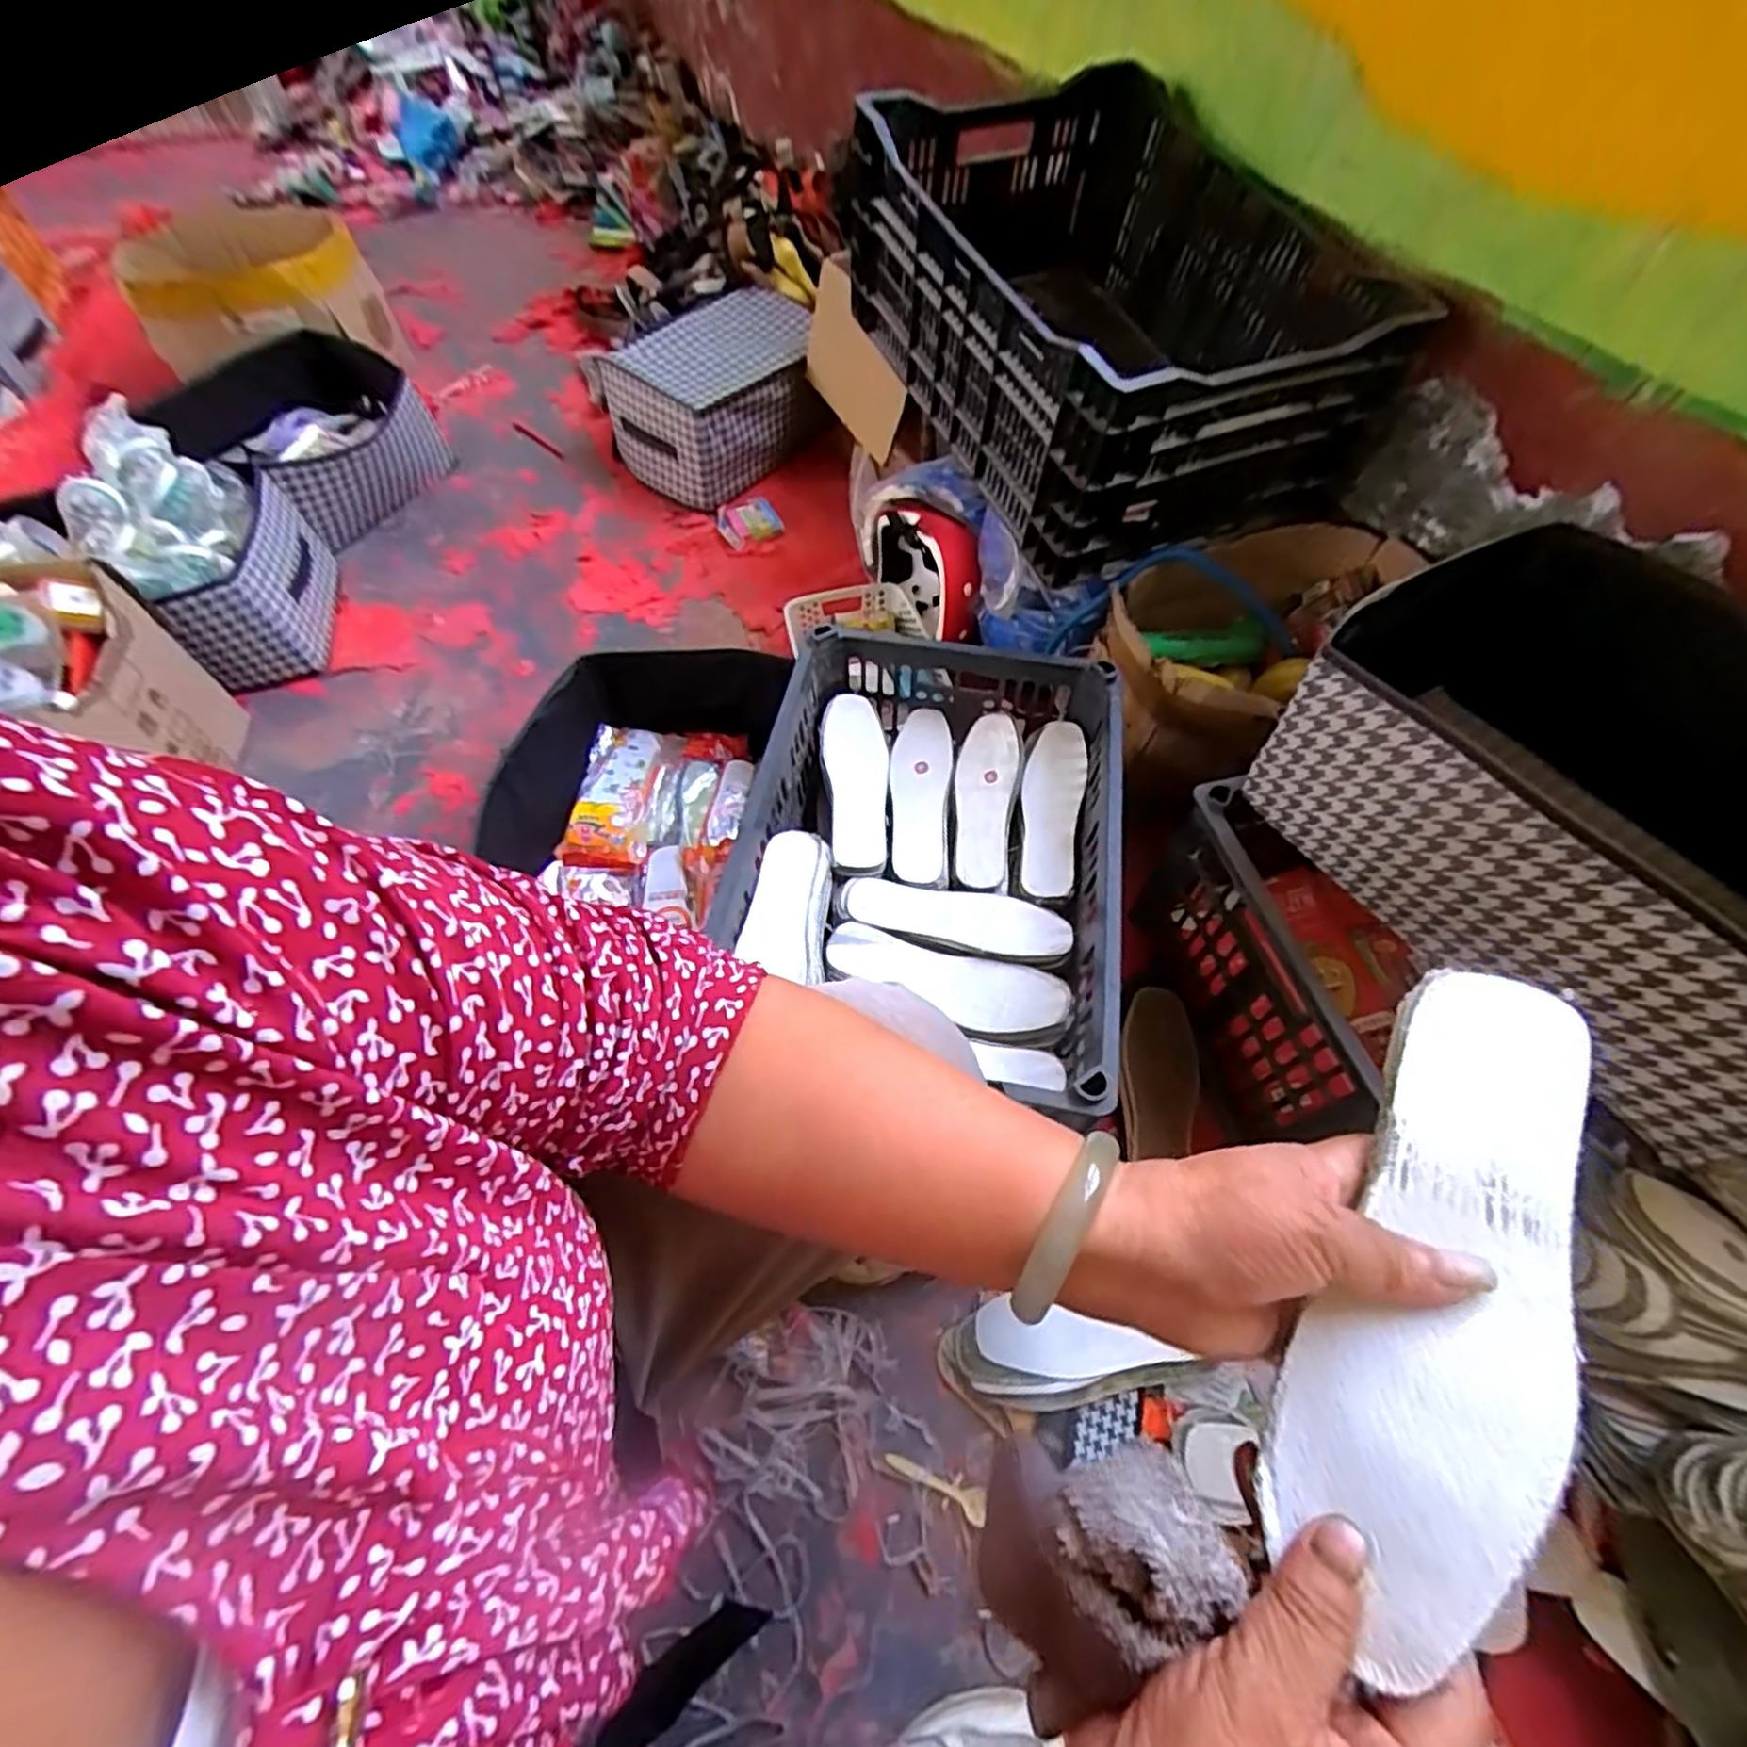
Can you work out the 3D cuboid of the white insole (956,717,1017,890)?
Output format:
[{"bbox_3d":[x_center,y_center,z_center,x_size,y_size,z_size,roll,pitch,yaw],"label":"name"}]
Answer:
[{"bbox_3d":[0.119,-0.083,0.809,0.062,0.012,0.213,8,62,8],"label":"white insole"}]

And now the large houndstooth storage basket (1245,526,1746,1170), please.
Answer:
[{"bbox_3d":[0.570,-0.052,0.579,0.329,0.182,0.452,-28,63,-11],"label":"large houndstooth storage basket"}]

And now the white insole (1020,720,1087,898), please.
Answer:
[{"bbox_3d":[0.191,-0.066,0.811,0.065,0.035,0.223,9,62,9],"label":"white insole"}]

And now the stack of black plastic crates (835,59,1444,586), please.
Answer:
[{"bbox_3d":[0.271,-0.666,0.890,0.443,0.254,0.597,-22,62,-8],"label":"stack of black plastic crates"}]

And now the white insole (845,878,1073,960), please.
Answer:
[{"bbox_3d":[0.083,0.040,0.737,0.216,0.019,0.069,11,62,10],"label":"white insole"}]

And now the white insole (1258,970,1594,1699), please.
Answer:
[{"bbox_3d":[0.200,0.133,0.257,0.068,0.015,0.220,17,62,42],"label":"white insole"}]

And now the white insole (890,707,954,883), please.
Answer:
[{"bbox_3d":[0.049,-0.087,0.822,0.066,0.019,0.220,4,62,6],"label":"white insole"}]

